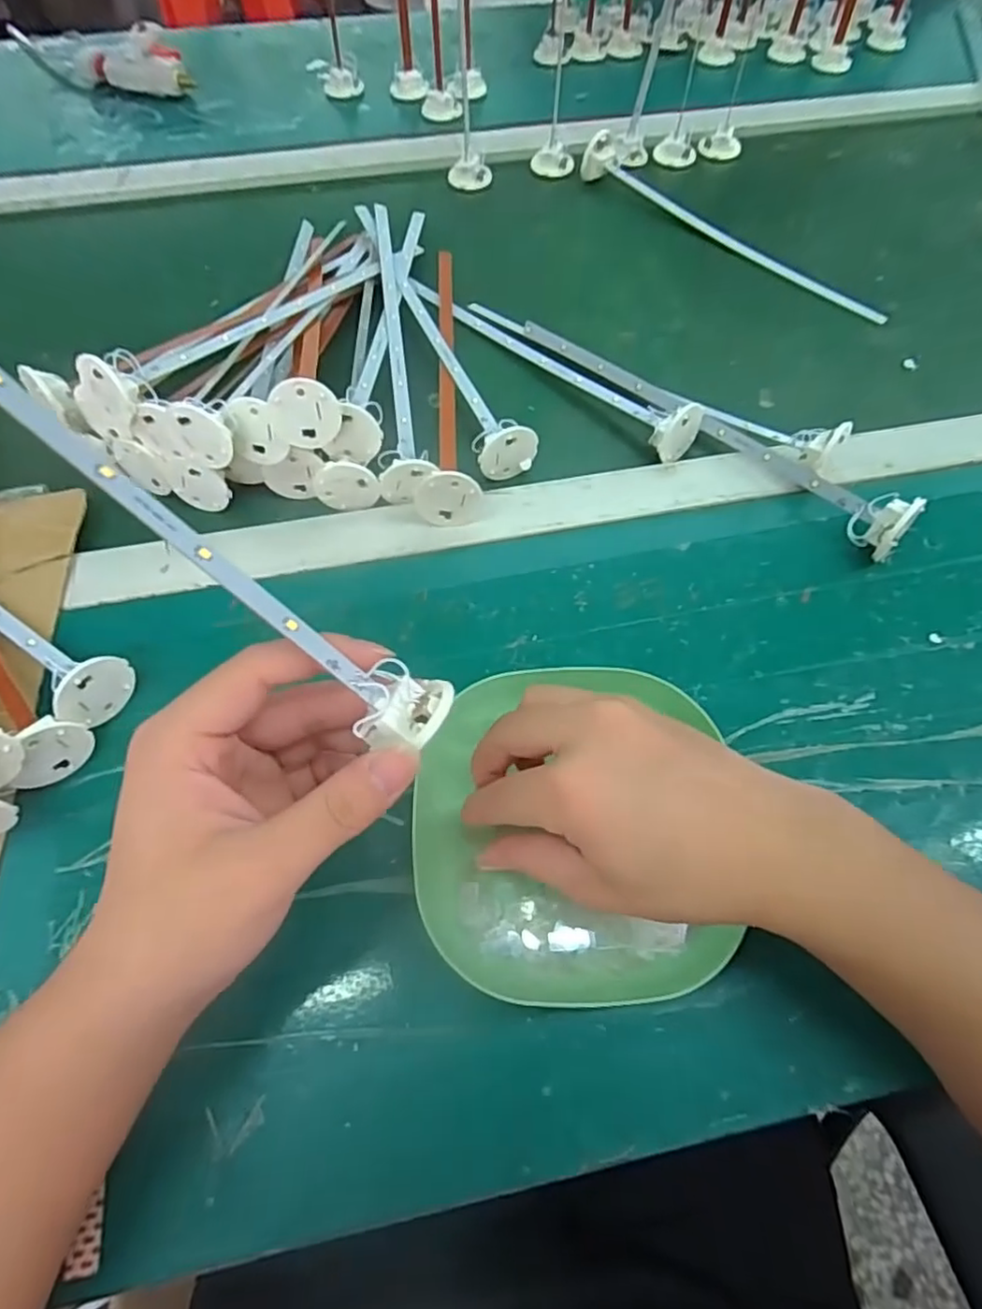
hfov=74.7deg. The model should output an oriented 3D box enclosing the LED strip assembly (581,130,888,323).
[{"bbox_3d":[0.196,-0.355,0.524,0.290,0.031,0.037,41,69,18],"label":"LED strip assembly"}]

